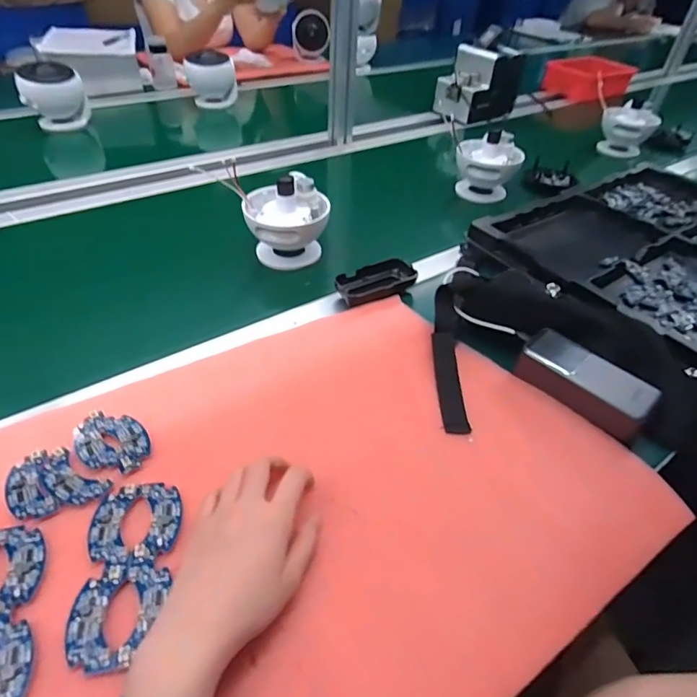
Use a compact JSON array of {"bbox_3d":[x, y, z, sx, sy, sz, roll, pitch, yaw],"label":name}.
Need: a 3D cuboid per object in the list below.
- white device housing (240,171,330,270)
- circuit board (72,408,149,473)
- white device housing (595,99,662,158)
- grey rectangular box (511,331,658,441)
[{"bbox_3d":[-0.086,-0.178,0.653,0.117,0.107,0.097,0,44,-5],"label":"white device housing"},{"bbox_3d":[-0.208,0.081,0.407,0.073,0.004,0.051,24,46,18],"label":"circuit board"},{"bbox_3d":[0.644,-0.496,1.095,0.121,0.135,0.138,28,48,24],"label":"white device housing"},{"bbox_3d":[0.242,0.035,0.478,0.056,0.042,0.131,-30,54,-32],"label":"grey rectangular box"}]

